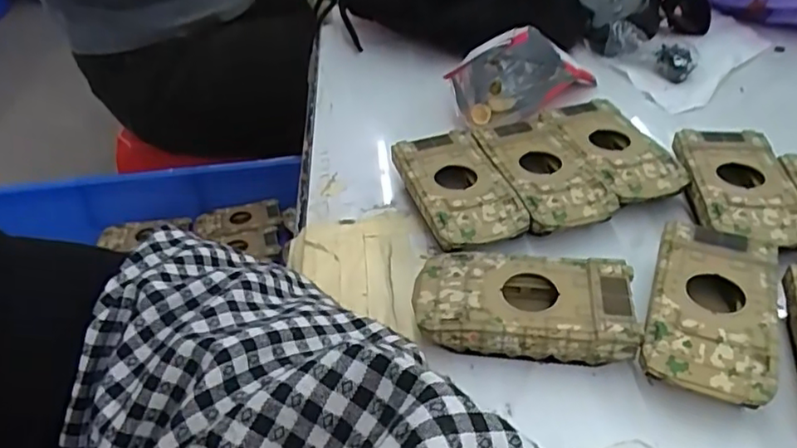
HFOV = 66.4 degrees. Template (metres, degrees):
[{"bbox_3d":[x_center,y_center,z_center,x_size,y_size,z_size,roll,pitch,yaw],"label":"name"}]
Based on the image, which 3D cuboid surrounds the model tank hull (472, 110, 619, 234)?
[{"bbox_3d":[0.085,-0.030,0.356,0.054,0.017,0.094,-10,43,-7],"label":"model tank hull"}]

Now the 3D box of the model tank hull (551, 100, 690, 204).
[{"bbox_3d":[0.129,-0.039,0.374,0.048,0.028,0.090,-12,42,-12],"label":"model tank hull"}]

